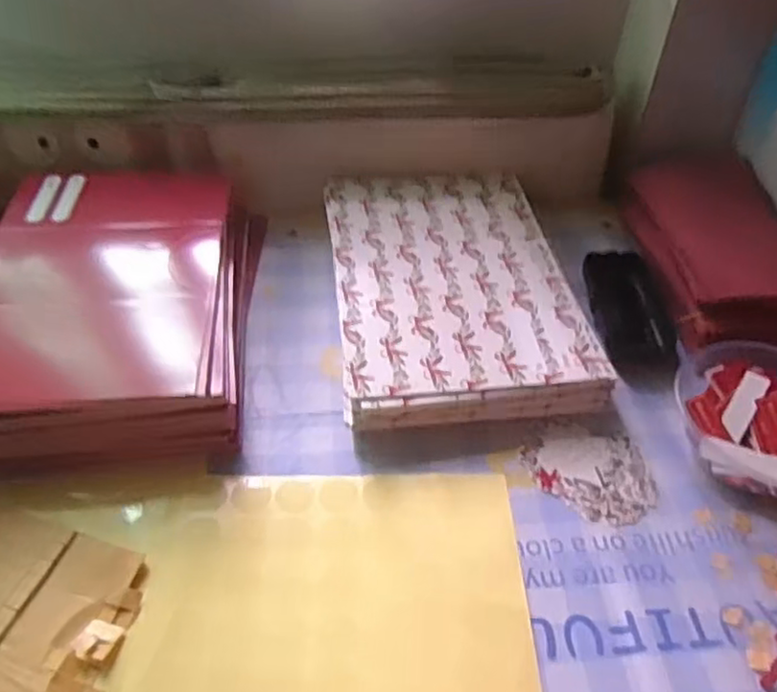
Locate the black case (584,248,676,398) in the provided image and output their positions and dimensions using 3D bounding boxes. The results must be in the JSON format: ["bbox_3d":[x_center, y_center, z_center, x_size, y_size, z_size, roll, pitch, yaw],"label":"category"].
[{"bbox_3d":[0.192,-0.021,0.523,0.056,0.026,0.130,0,46,-1],"label":"black case"}]

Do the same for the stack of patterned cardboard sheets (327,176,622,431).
[{"bbox_3d":[0.048,-0.047,0.538,0.180,0.039,0.265,-4,47,-5],"label":"stack of patterned cardboard sheets"}]

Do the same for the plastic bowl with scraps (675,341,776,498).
[{"bbox_3d":[0.250,0.052,0.443,0.116,0.047,0.102,19,49,17],"label":"plastic bowl with scraps"}]

